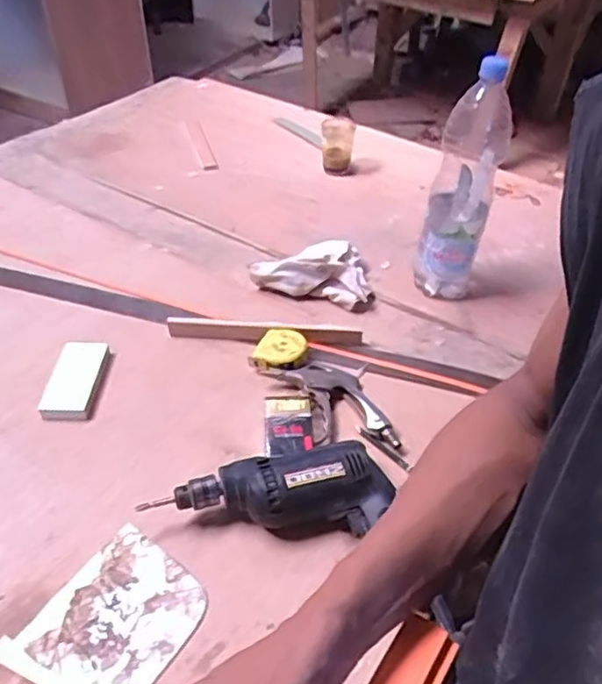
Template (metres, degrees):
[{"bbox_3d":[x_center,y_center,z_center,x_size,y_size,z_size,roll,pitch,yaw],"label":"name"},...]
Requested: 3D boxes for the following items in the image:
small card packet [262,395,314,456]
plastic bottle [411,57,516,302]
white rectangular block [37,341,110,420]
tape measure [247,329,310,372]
[{"bbox_3d":[-0.016,0.098,0.736,0.056,0.013,0.077,-2,54,-3],"label":"small card packet"},{"bbox_3d":[0.226,-0.212,0.866,0.084,0.355,0.104,15,44,13],"label":"plastic bottle"},{"bbox_3d":[-0.293,0.047,0.798,0.059,0.017,0.118,2,43,-1],"label":"white rectangular block"},{"bbox_3d":[-0.026,0.015,0.832,0.070,0.034,0.073,1,43,-1],"label":"tape measure"}]

